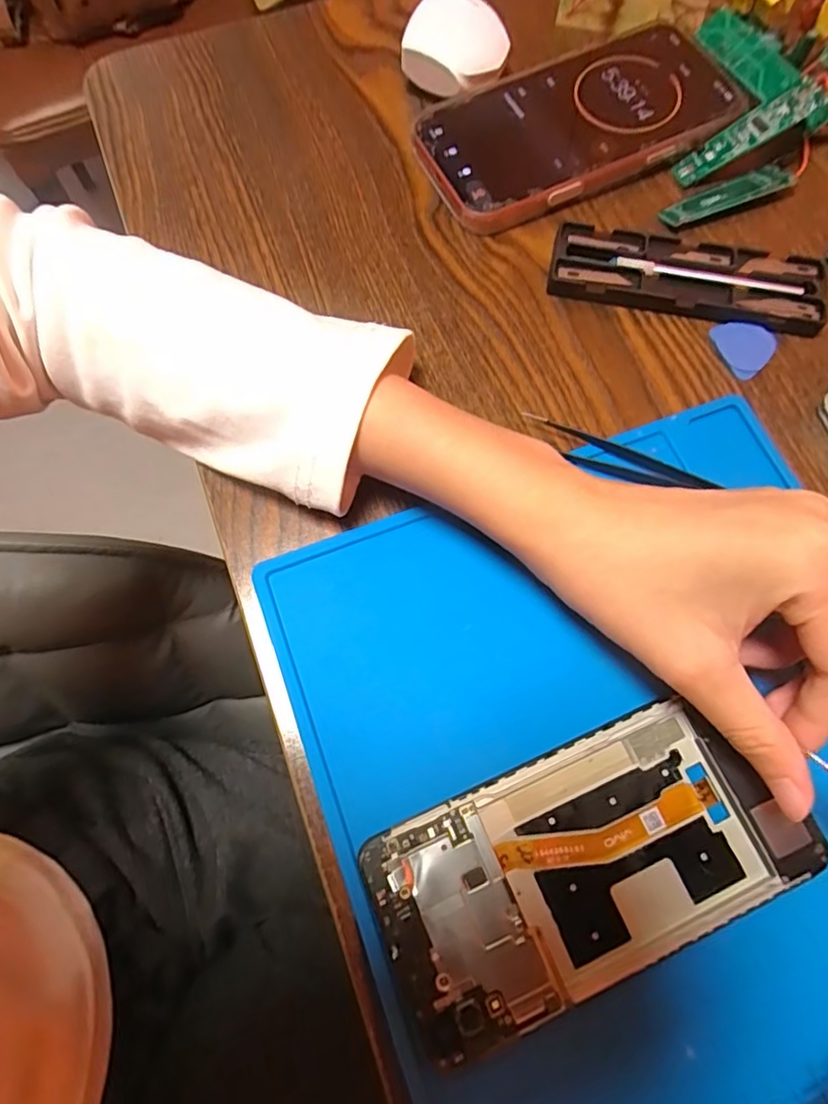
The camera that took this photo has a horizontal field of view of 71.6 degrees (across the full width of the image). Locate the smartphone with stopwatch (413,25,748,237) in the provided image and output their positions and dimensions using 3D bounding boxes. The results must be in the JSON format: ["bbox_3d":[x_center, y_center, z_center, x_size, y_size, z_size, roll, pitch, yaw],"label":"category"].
[{"bbox_3d":[0.084,-0.224,0.301,0.159,0.014,0.080,-25,75,-7],"label":"smartphone with stopwatch"}]

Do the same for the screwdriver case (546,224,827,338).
[{"bbox_3d":[0.130,-0.132,0.276,0.126,0.009,0.038,12,73,3],"label":"screwdriver case"}]

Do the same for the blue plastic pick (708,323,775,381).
[{"bbox_3d":[0.155,-0.097,0.269,0.026,0.004,0.028,-1,76,2],"label":"blue plastic pick"}]

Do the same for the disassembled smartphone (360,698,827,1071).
[{"bbox_3d":[0.058,0.106,0.196,0.141,0.006,0.070,-23,74,-7],"label":"disassembled smartphone"}]

